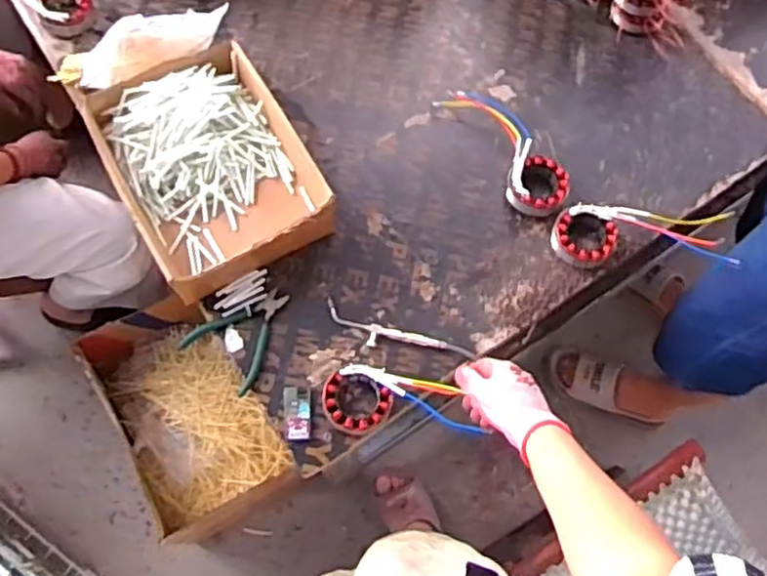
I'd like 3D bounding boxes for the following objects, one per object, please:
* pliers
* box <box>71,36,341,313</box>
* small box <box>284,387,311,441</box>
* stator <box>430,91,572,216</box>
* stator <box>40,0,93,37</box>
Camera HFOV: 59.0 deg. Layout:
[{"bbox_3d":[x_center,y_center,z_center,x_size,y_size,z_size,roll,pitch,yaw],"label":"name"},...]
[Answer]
[{"bbox_3d":[-0.185,0.057,0.914,0.107,0.022,0.142,36,72,12],"label":"pliers"},{"bbox_3d":[-0.249,-0.171,0.977,0.254,0.088,0.345,-27,72,-11],"label":"box"},{"bbox_3d":[-0.112,0.163,0.883,0.034,0.009,0.069,-2,69,-2],"label":"small box"},{"bbox_3d":[0.192,-0.218,1.026,0.104,0.046,0.247,-32,73,-13],"label":"stator"},{"bbox_3d":[-0.508,-0.445,1.090,0.073,0.044,0.077,0,69,-1],"label":"stator"}]

